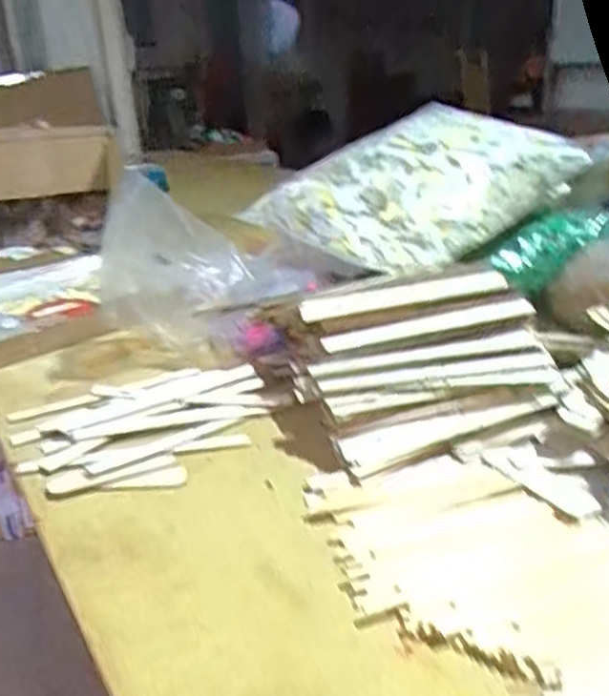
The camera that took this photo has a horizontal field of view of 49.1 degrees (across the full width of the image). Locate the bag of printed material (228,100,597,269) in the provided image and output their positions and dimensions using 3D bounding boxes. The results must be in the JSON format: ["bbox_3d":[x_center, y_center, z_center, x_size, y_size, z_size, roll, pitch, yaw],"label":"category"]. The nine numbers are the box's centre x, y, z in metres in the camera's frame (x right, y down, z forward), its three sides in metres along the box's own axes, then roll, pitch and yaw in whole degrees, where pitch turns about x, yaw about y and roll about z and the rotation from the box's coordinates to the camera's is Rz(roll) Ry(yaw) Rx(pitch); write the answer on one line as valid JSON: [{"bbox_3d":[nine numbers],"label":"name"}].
[{"bbox_3d":[0.145,-0.195,0.820,0.368,0.089,0.213,-30,67,-15],"label":"bag of printed material"}]

